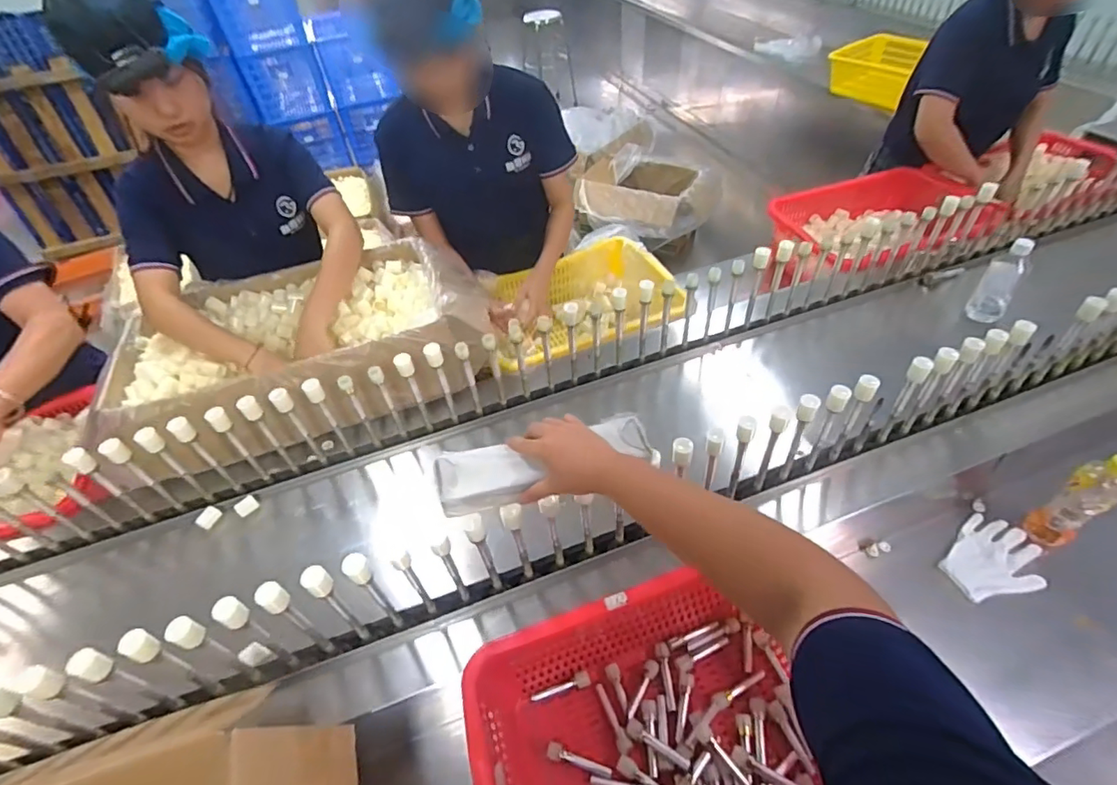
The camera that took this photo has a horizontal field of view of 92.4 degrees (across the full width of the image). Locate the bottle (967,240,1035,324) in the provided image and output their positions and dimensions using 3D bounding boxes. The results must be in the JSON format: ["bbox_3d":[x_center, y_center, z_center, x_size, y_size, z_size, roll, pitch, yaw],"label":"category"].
[{"bbox_3d":[0.884,-0.214,1.073,0.052,0.177,0.069,-37,55,-24],"label":"bottle"}]

